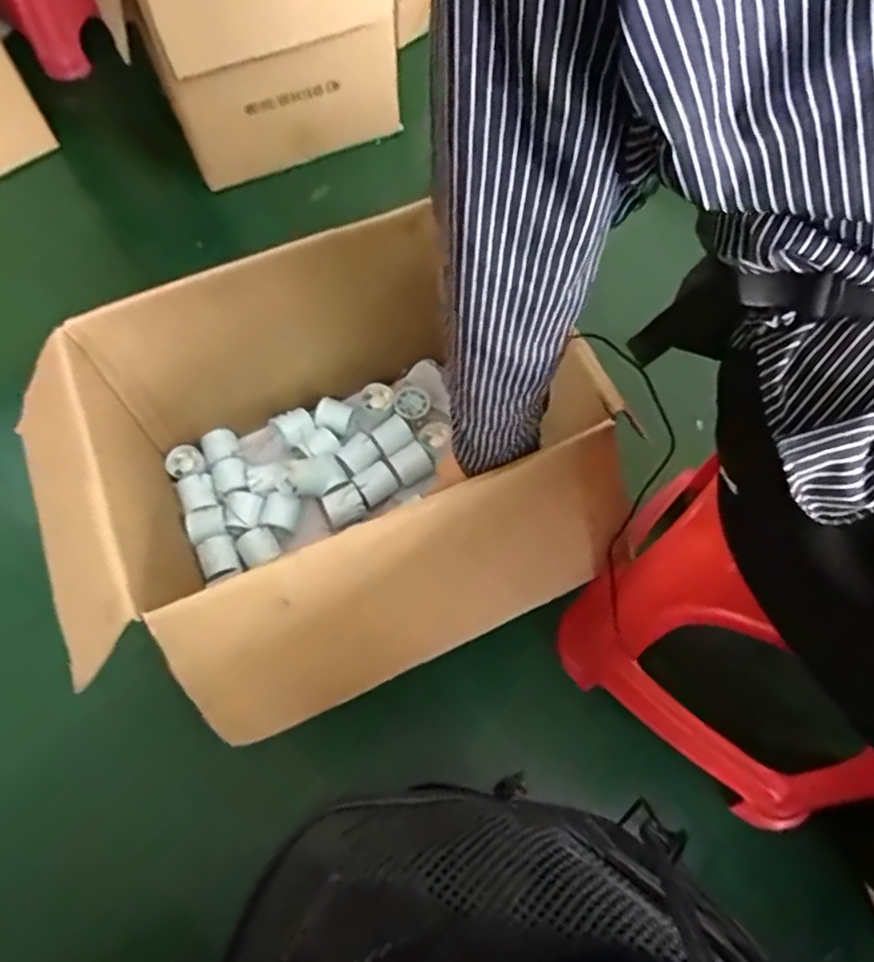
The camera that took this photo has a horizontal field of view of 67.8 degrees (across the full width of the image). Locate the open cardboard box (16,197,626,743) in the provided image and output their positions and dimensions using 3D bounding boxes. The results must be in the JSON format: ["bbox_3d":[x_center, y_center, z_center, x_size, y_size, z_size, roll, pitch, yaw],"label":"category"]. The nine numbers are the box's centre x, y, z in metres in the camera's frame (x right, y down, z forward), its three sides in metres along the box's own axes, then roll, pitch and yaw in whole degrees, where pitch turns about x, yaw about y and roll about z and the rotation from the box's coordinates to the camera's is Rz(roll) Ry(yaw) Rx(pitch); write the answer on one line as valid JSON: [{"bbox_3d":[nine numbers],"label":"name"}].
[{"bbox_3d":[-0.150,0.013,0.793,0.570,0.325,0.484,-26,67,-12],"label":"open cardboard box"}]

